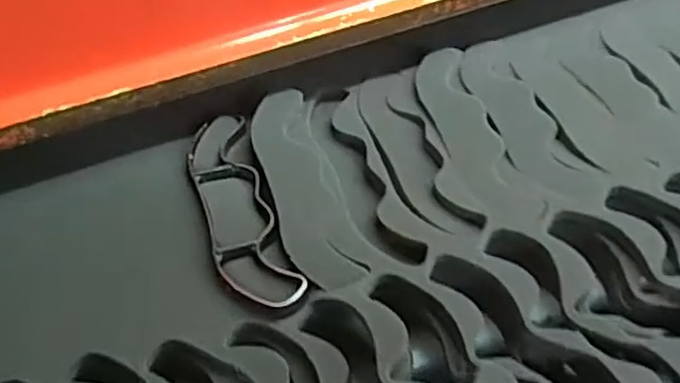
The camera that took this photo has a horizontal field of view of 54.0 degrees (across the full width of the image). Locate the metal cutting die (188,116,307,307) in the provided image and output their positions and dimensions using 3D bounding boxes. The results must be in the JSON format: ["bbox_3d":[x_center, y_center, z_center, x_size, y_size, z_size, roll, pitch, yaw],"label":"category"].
[{"bbox_3d":[-0.084,0.012,0.547,0.058,0.016,0.199,-18,58,-10],"label":"metal cutting die"}]

